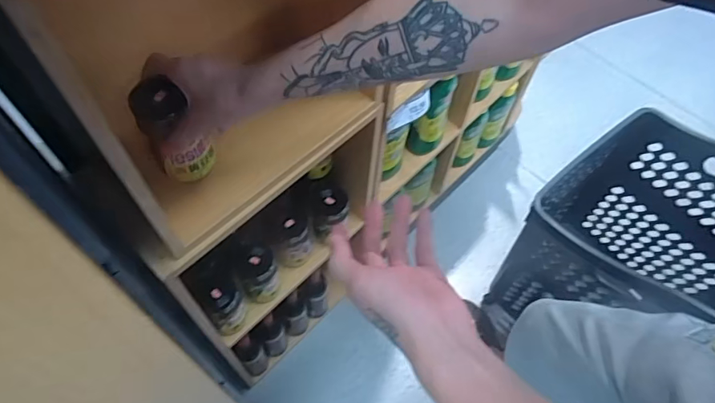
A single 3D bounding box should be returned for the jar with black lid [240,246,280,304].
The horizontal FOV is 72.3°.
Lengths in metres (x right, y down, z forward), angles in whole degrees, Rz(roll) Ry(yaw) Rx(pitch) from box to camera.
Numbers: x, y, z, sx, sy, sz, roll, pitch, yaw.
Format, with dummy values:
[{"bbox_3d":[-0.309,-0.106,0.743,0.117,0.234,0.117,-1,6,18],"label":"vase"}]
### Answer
[{"bbox_3d":[-0.171,0.131,0.867,0.059,0.116,0.059,1,60,-2],"label":"jar with black lid"}]

